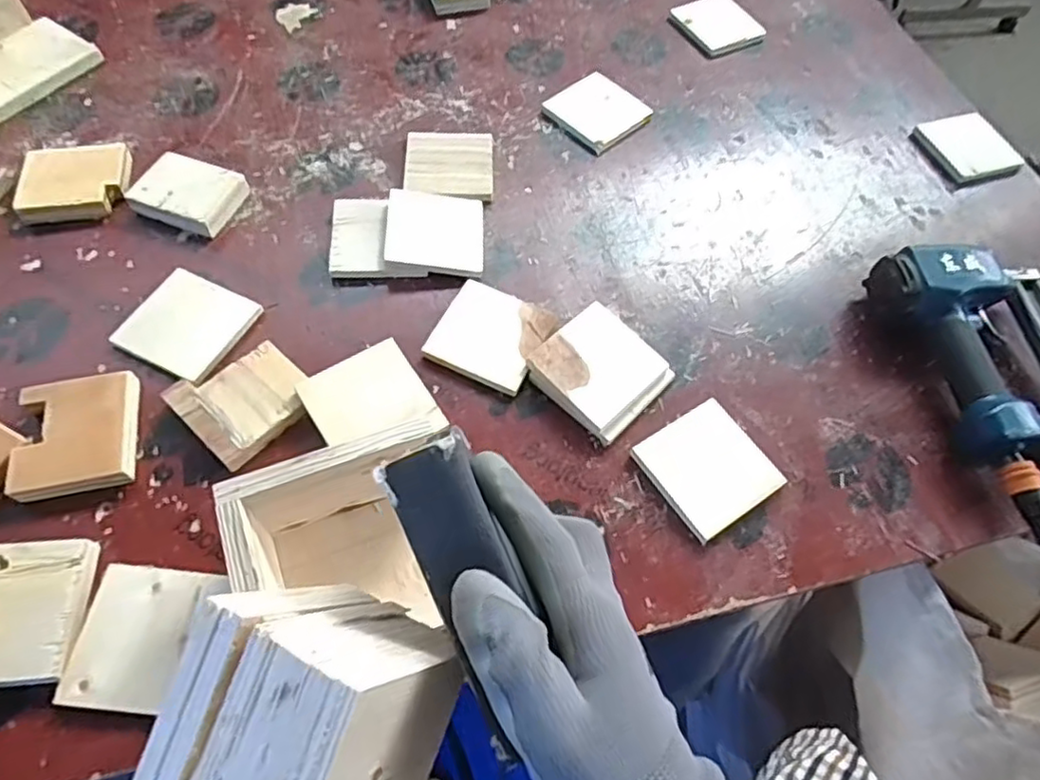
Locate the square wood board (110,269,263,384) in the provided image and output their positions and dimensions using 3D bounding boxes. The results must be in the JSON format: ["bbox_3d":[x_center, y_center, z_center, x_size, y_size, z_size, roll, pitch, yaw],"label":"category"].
[{"bbox_3d":[-0.290,-0.057,0.583,0.094,0.008,0.089,24,64,10],"label":"square wood board"}]

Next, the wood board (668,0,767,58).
[{"bbox_3d":[0.246,-0.463,0.838,0.093,0.019,0.097,-29,67,-16],"label":"wood board"}]

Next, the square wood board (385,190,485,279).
[{"bbox_3d":[-0.081,-0.153,0.640,0.092,0.006,0.091,5,63,-14],"label":"square wood board"}]

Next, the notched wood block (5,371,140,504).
[{"bbox_3d":[-0.346,0.035,0.522,0.082,0.021,0.094,-9,63,-7],"label":"notched wood block"}]

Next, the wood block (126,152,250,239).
[{"bbox_3d":[-0.321,-0.191,0.646,0.088,0.028,0.070,19,63,7],"label":"wood block"}]

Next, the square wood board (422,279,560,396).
[{"bbox_3d":[-0.026,-0.049,0.596,0.093,0.012,0.095,25,64,10],"label":"square wood board"}]

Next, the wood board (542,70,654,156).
[{"bbox_3d":[0.086,-0.315,0.751,0.094,0.011,0.099,-37,70,-19],"label":"wood board"}]

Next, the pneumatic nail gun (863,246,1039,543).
[{"bbox_3d":[0.448,-0.021,0.594,0.163,0.064,0.266,-17,64,-11],"label":"pneumatic nail gun"}]

